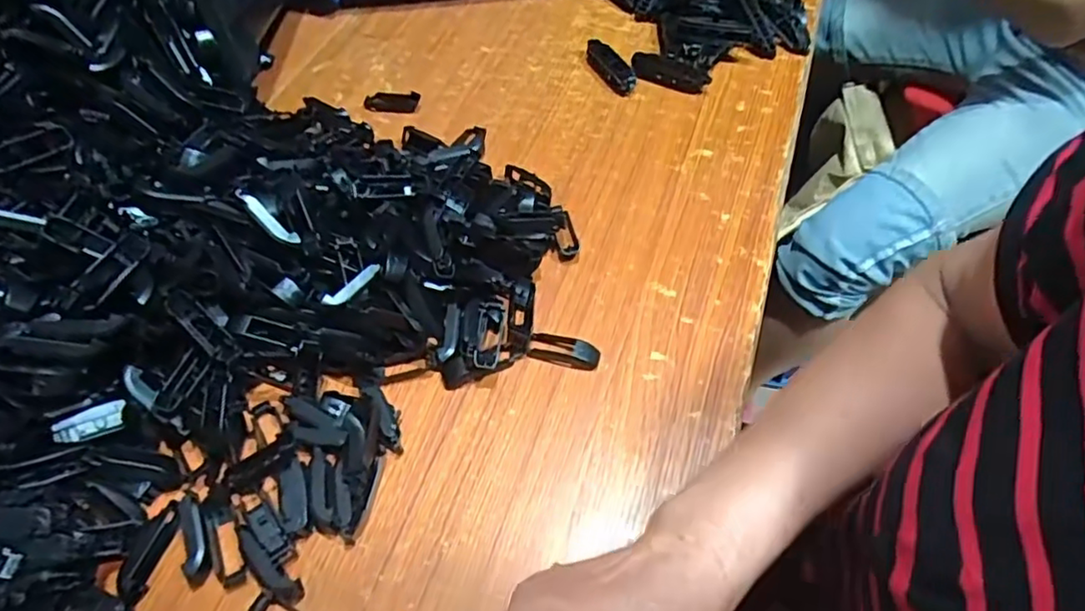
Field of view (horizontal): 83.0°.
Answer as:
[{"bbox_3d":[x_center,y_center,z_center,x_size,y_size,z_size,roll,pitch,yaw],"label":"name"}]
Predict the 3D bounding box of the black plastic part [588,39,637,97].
[{"bbox_3d":[0.066,-0.238,0.608,0.024,0.021,0.083,-23,58,-12],"label":"black plastic part"}]

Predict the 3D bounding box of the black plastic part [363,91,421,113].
[{"bbox_3d":[-0.149,-0.200,0.602,0.054,0.011,0.020,3,56,5],"label":"black plastic part"}]

